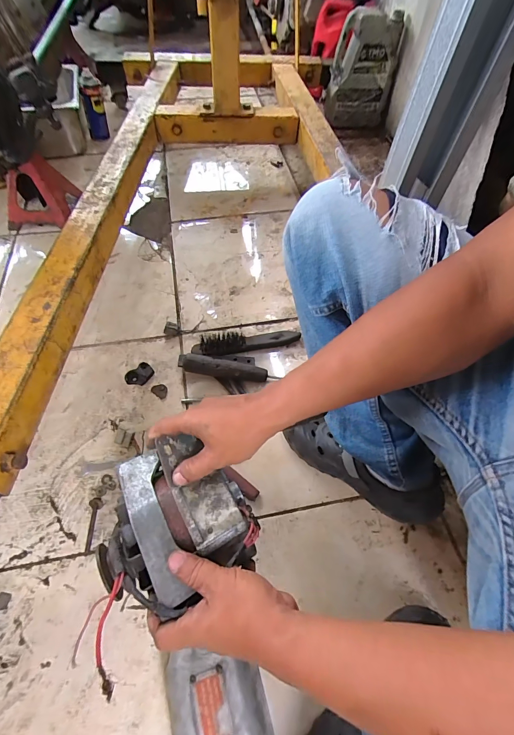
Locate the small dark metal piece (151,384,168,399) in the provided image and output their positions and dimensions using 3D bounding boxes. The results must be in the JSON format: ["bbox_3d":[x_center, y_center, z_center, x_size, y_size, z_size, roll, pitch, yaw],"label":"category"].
[{"bbox_3d":[-0.195,0.045,0.675,0.036,0.004,0.025,32,61,15],"label":"small dark metal piece"}]

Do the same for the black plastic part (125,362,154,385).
[{"bbox_3d":[-0.240,0.015,0.684,0.057,0.013,0.037,-39,68,-24],"label":"black plastic part"}]

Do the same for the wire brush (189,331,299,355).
[{"bbox_3d":[-0.022,-0.059,0.728,0.236,0.040,0.050,-8,59,-9],"label":"wire brush"}]

